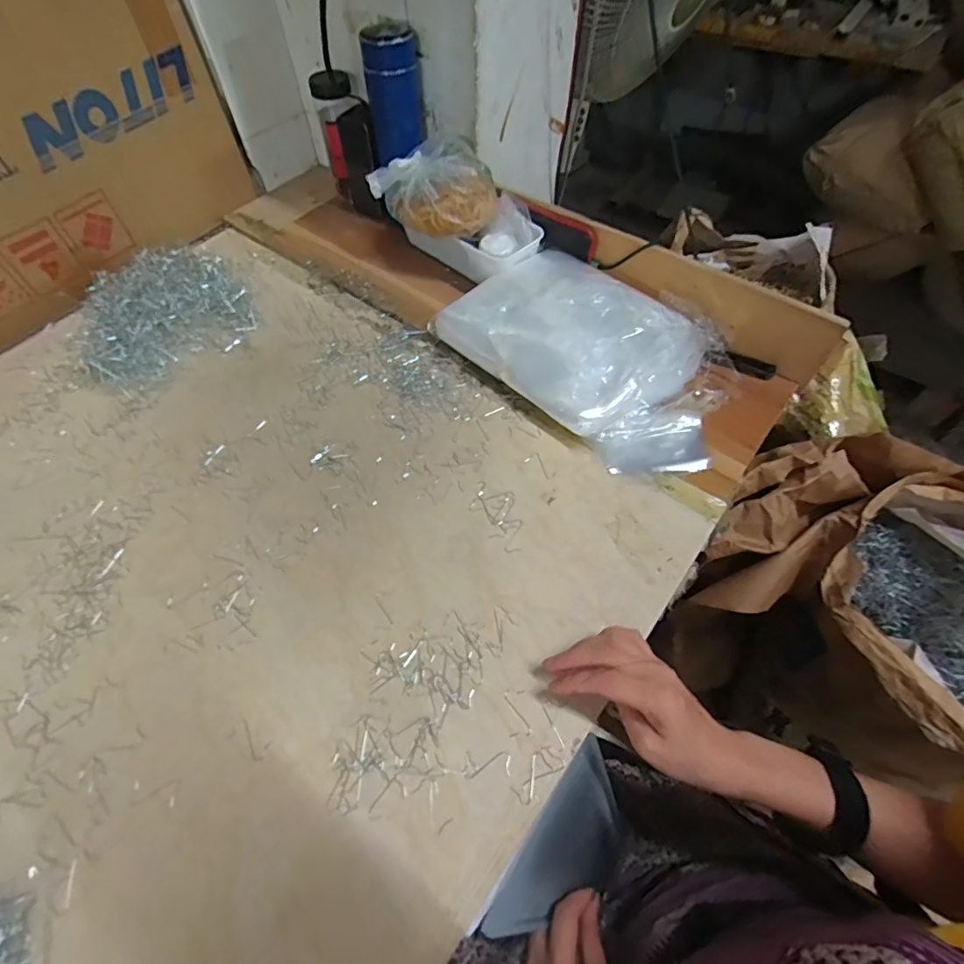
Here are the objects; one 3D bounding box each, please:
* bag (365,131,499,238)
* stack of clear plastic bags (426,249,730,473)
[{"bbox_3d":[-0.056,-0.358,0.619,0.132,0.069,0.109,-23,60,-14],"label":"bag"},{"bbox_3d":[0.128,-0.156,0.578,0.207,0.068,0.321,-40,66,-22],"label":"stack of clear plastic bags"}]

